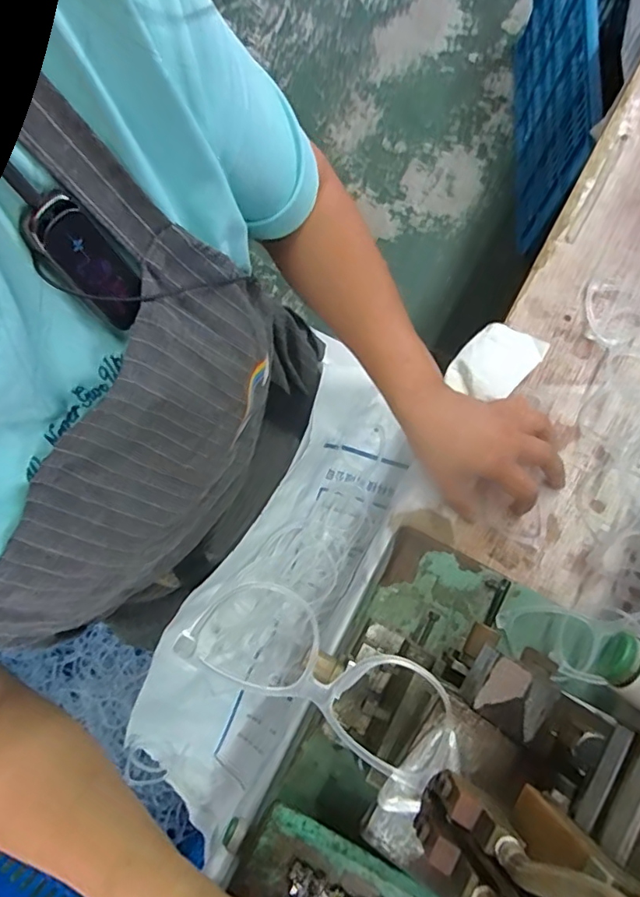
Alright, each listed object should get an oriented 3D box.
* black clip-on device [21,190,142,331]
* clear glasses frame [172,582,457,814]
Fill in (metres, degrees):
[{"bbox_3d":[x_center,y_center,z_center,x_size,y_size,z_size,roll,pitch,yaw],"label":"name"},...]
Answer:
[{"bbox_3d":[-0.098,-0.079,0.230,0.025,0.060,0.009,-45,53,-8],"label":"black clip-on device"},{"bbox_3d":[0.004,0.112,0.256,0.137,0.012,0.060,35,81,7],"label":"clear glasses frame"}]

